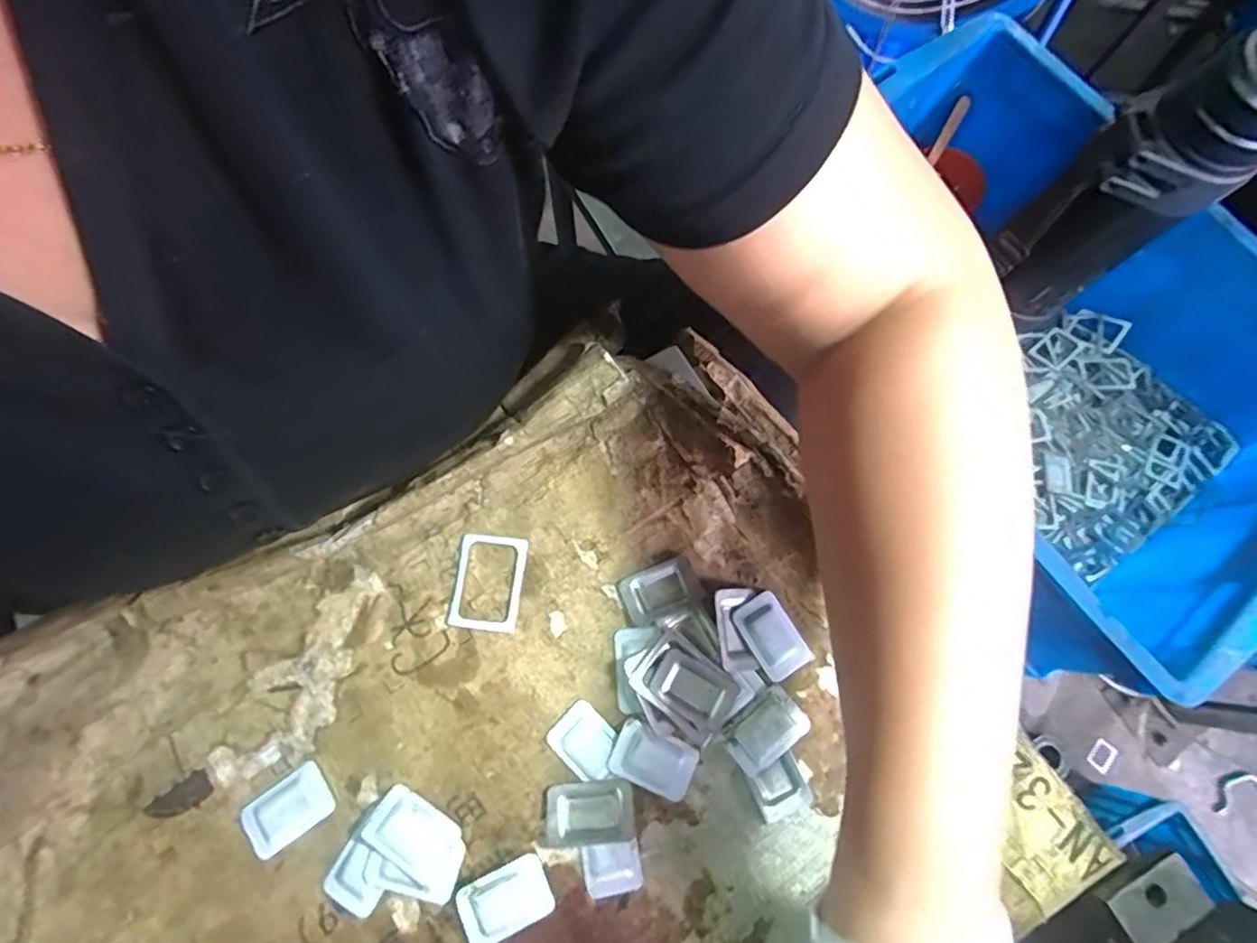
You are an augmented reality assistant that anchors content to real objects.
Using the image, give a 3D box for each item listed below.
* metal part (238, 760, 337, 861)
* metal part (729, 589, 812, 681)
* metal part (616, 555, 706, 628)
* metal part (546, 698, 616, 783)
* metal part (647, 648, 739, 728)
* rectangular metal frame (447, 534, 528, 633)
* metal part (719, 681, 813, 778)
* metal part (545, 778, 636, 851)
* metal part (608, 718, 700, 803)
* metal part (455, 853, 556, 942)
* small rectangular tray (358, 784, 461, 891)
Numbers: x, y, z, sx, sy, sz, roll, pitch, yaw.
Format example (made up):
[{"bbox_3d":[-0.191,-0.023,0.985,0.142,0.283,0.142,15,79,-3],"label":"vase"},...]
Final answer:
[{"bbox_3d":[-0.162,0.161,0.293,0.040,0.004,0.026,-35,78,-10],"label":"metal part"},{"bbox_3d":[0.073,0.084,0.315,0.027,0.006,0.041,-32,77,-9],"label":"metal part"},{"bbox_3d":[0.016,0.062,0.322,0.041,0.006,0.027,-24,76,-7],"label":"metal part"},{"bbox_3d":[-0.020,0.132,0.300,0.035,0.005,0.027,42,78,10],"label":"metal part"},{"bbox_3d":[0.031,0.105,0.301,0.039,0.005,0.025,31,76,7],"label":"metal part"},{"bbox_3d":[-0.074,0.058,0.323,0.036,0.004,0.048,6,74,1],"label":"rectangular metal frame"},{"bbox_3d":[0.066,0.126,0.300,0.040,0.007,0.027,-34,78,-10],"label":"metal part"},{"bbox_3d":[-0.018,0.160,0.289,0.040,0.005,0.027,-7,75,-3],"label":"metal part"},{"bbox_3d":[0.012,0.139,0.296,0.040,0.008,0.026,25,76,6],"label":"metal part"},{"bbox_3d":[-0.056,0.195,0.280,0.041,0.004,0.028,-26,77,-8],"label":"metal part"},{"bbox_3d":[-0.100,0.168,0.286,0.042,0.009,0.026,32,76,7],"label":"small rectangular tray"}]

